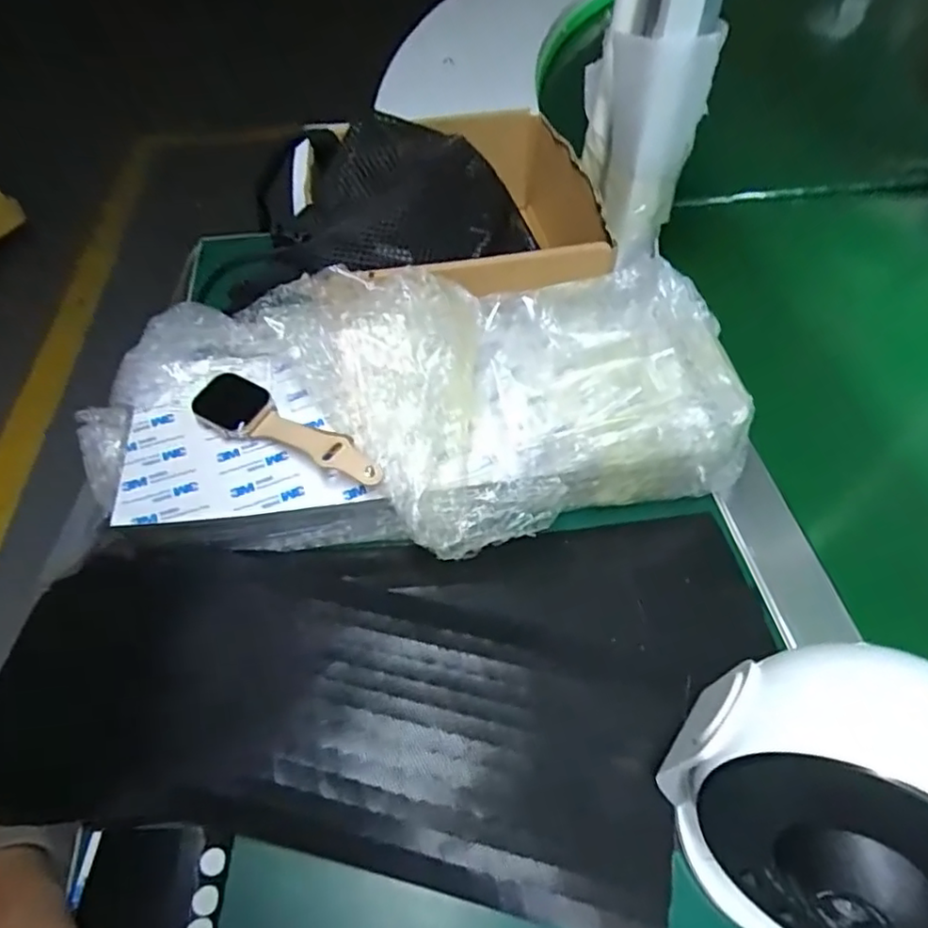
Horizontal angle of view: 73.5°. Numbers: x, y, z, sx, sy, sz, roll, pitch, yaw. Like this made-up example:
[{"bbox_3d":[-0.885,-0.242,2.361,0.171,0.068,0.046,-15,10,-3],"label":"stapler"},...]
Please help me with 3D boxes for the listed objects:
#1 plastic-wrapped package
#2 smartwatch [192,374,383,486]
[{"bbox_3d":[-0.039,-0.031,0.364,0.382,0.074,0.177,-3,52,-2],"label":"plastic-wrapped package"},{"bbox_3d":[-0.097,-0.021,0.356,0.124,0.013,0.033,21,55,16],"label":"smartwatch"}]

